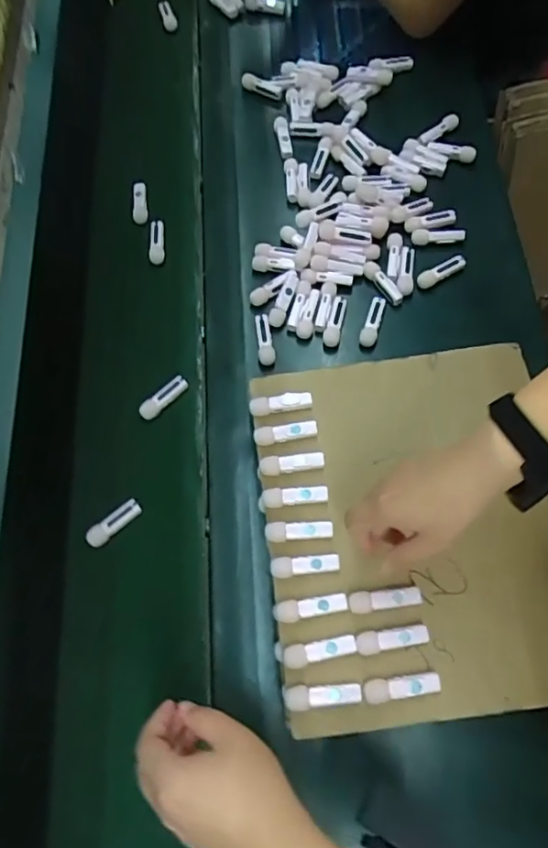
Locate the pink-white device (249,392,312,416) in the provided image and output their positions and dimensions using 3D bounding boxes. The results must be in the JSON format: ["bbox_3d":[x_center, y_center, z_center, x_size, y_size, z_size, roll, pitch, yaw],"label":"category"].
[{"bbox_3d":[0.007,-0.023,0.585,0.066,0.008,0.020,-10,68,4],"label":"pink-white device"}]

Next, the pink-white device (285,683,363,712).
[{"bbox_3d":[0.042,0.237,0.483,0.066,0.007,0.019,-3,69,6],"label":"pink-white device"}]

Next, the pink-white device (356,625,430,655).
[{"bbox_3d":[0.105,0.192,0.493,0.064,0.012,0.019,-9,68,4],"label":"pink-white device"}]

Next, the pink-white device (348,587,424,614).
[{"bbox_3d":[0.102,0.162,0.513,0.066,0.012,0.019,-9,68,4],"label":"pink-white device"}]

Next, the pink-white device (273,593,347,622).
[{"bbox_3d":[0.033,0.168,0.507,0.066,0.007,0.018,-9,68,4],"label":"pink-white device"}]

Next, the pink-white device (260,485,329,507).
[{"bbox_3d":[0.020,0.071,0.549,0.066,0.008,0.020,-3,69,6],"label":"pink-white device"}]

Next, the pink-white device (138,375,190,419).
[{"bbox_3d":[-0.131,-0.030,0.662,0.020,0.022,0.065,40,79,19],"label":"pink-white device"}]

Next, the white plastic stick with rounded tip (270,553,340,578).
[{"bbox_3d":[0.030,0.134,0.524,0.064,0.004,0.018,-5,68,5],"label":"white plastic stick with rounded tip"}]

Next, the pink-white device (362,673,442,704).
[{"bbox_3d":[0.113,0.230,0.484,0.066,0.014,0.019,-9,68,4],"label":"pink-white device"}]

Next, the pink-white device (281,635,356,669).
[{"bbox_3d":[0.041,0.204,0.498,0.066,0.008,0.018,-14,68,2],"label":"pink-white device"}]

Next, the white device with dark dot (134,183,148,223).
[{"bbox_3d":[-0.188,-0.310,0.776,0.021,0.014,0.068,-12,68,3],"label":"white device with dark dot"}]

